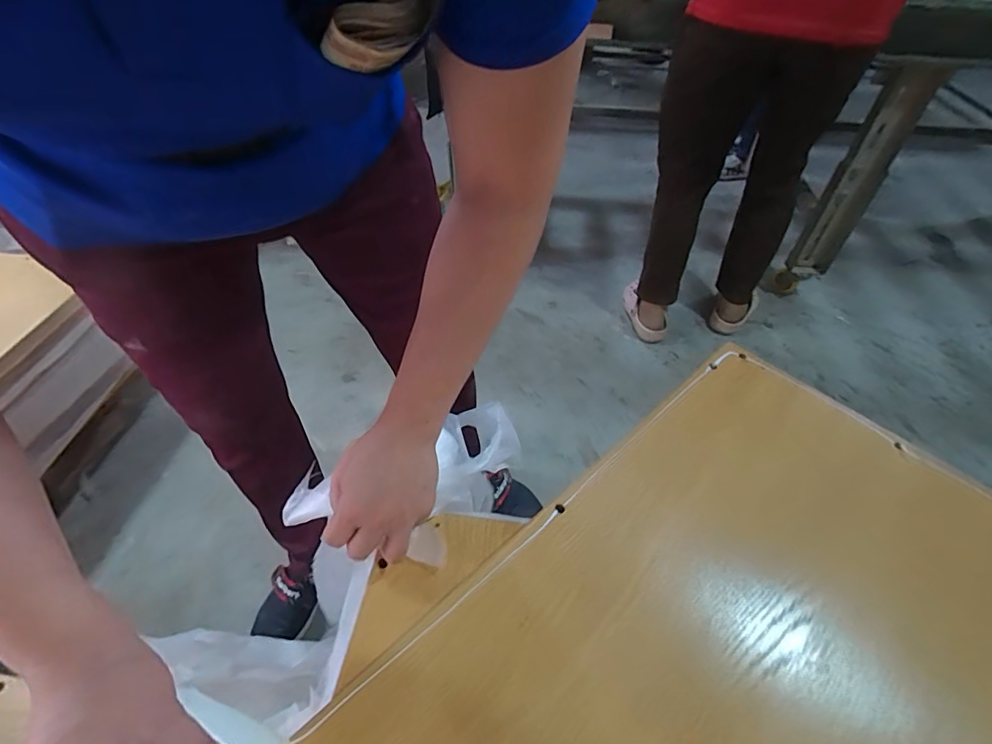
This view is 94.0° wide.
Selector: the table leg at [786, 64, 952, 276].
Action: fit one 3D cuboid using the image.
[{"bbox_3d":[0.841,-0.432,1.094,0.098,0.633,0.107,31,76,24],"label":"table leg"}]

